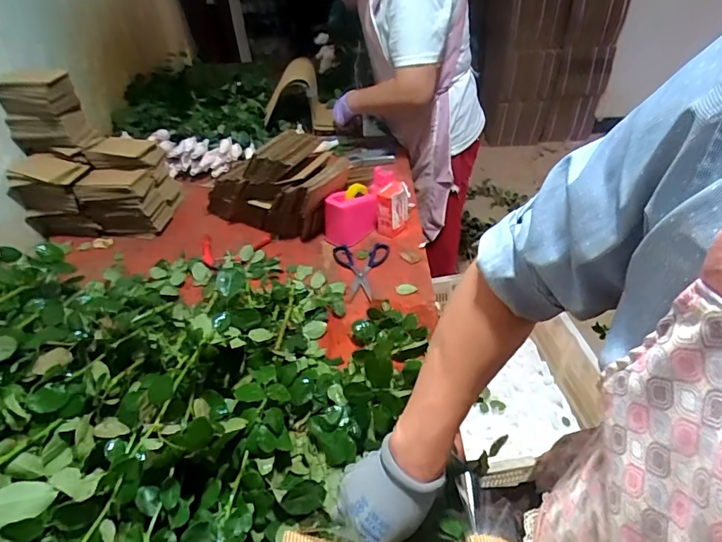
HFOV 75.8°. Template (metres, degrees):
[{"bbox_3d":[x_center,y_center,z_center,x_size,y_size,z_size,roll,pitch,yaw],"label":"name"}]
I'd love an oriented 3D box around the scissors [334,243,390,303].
[{"bbox_3d":[0.001,-0.001,0.964,0.119,0.006,0.176,-4,40,3],"label":"scissors"}]

